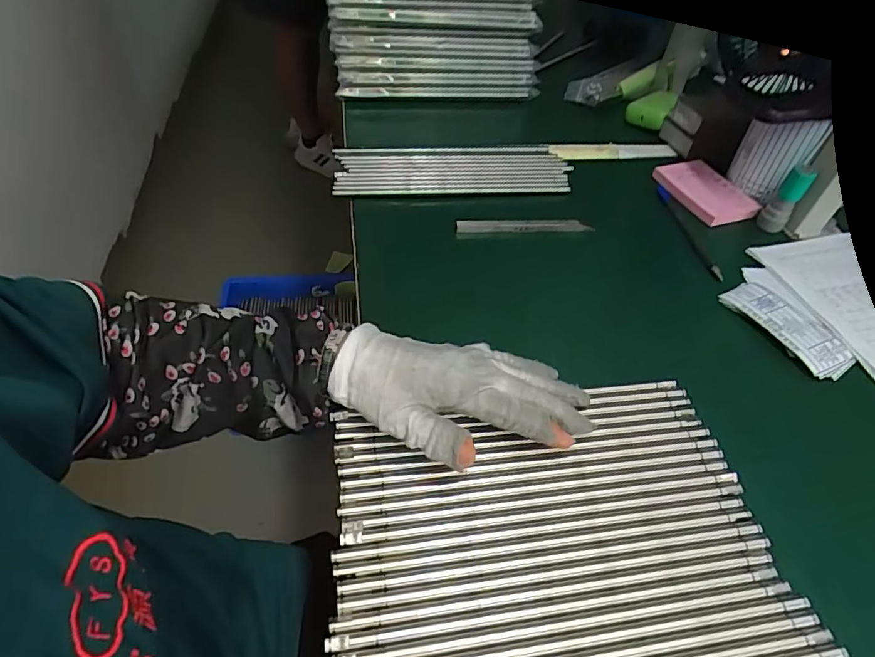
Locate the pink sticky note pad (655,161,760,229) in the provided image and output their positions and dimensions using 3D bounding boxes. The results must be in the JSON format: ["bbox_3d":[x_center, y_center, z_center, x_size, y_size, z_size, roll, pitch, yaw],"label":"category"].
[{"bbox_3d":[0.289,-0.149,0.532,0.072,0.011,0.100,-11,51,-14],"label":"pink sticky note pad"}]

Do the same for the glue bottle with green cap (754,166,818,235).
[{"bbox_3d":[0.345,-0.129,0.485,0.025,0.061,0.026,34,55,23],"label":"glue bottle with green cap"}]

